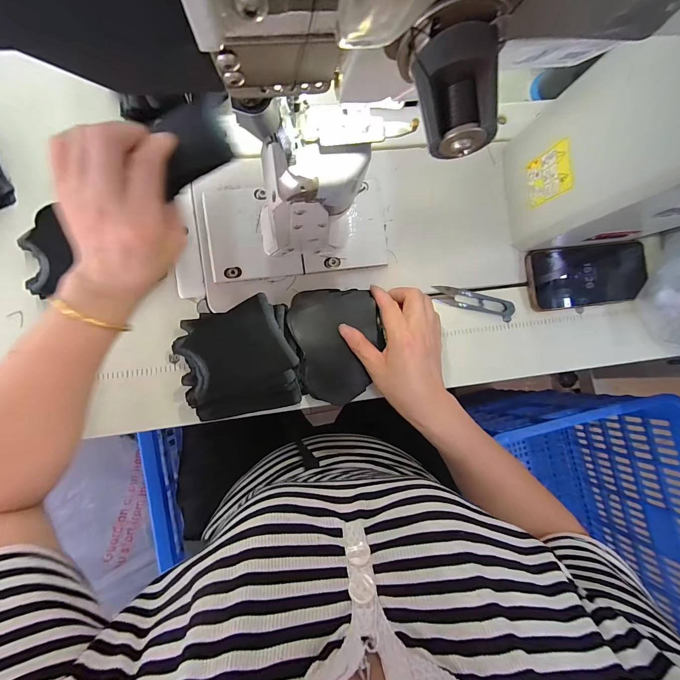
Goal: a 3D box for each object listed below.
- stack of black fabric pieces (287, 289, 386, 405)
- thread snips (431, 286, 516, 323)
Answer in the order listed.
[{"bbox_3d":[0.000,0.002,0.372,0.096,0.018,0.127,-13,84,-7],"label":"stack of black fabric pieces"},{"bbox_3d":[0.164,-0.047,0.406,0.101,0.008,0.026,13,82,-4],"label":"thread snips"}]

